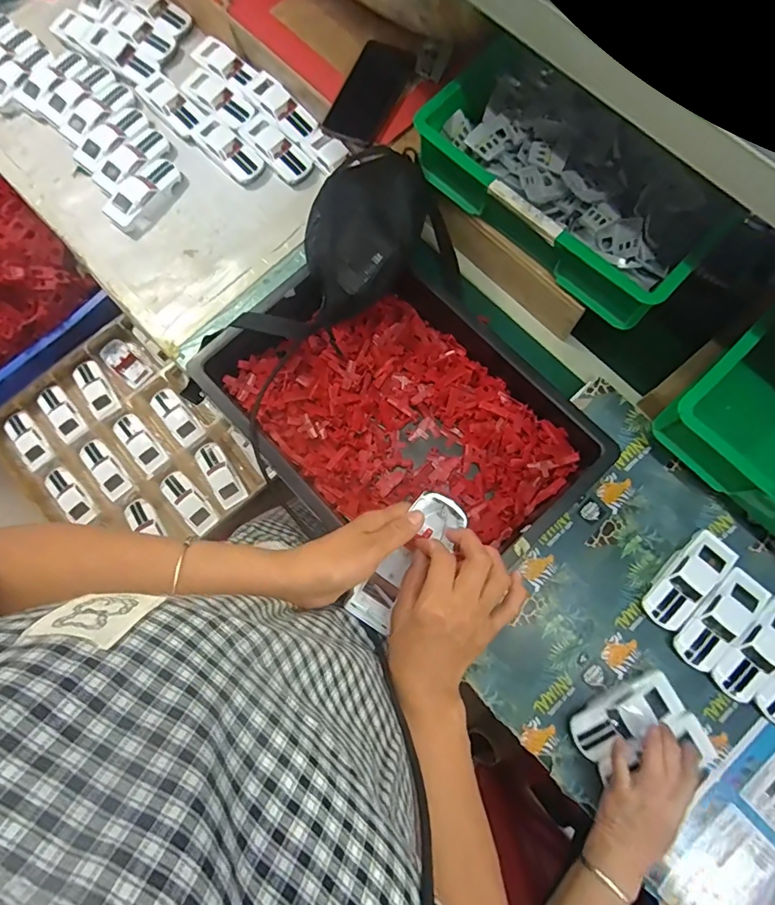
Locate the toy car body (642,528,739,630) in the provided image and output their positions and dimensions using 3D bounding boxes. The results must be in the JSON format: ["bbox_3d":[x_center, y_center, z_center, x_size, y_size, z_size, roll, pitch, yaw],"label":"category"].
[{"bbox_3d":[0.371,0.158,0.611,0.053,0.022,0.126,41,81,10],"label":"toy car body"}]

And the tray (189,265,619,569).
[{"bbox_3d":[0.013,-0.050,0.640,0.461,0.086,0.318,40,81,10],"label":"tray"}]

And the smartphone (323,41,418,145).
[{"bbox_3d":[-0.022,-0.499,0.686,0.076,0.009,0.142,25,87,-2],"label":"smartphone"}]

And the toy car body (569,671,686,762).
[{"bbox_3d":[0.280,0.310,0.585,0.129,0.049,0.052,-30,78,-5],"label":"toy car body"}]

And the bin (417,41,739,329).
[{"bbox_3d":[0.217,-0.327,0.591,0.351,0.093,0.176,43,81,10],"label":"bin"}]

